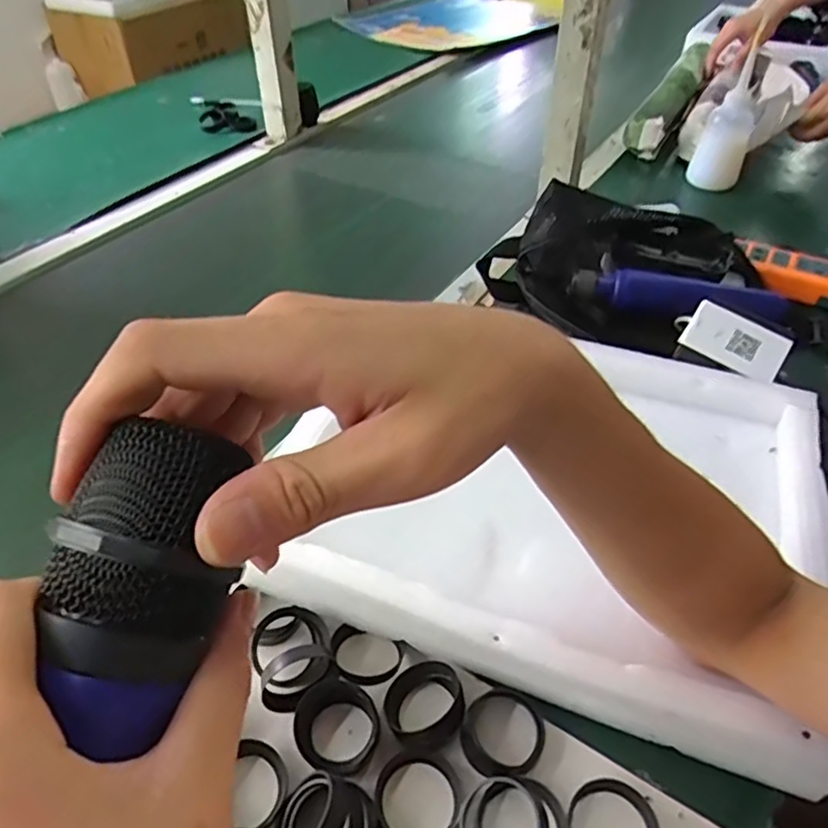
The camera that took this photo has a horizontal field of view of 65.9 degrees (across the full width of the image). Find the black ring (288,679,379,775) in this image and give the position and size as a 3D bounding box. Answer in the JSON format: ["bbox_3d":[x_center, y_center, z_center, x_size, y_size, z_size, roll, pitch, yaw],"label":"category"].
[{"bbox_3d":[-0.042,0.169,0.348,0.043,0.024,0.042,0,44,0],"label":"black ring"}]

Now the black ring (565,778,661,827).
[{"bbox_3d":[0.101,0.207,0.320,0.047,0.007,0.044,0,44,0],"label":"black ring"}]

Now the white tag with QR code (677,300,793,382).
[{"bbox_3d":[0.272,-0.060,0.540,0.080,0.010,0.050,32,80,11],"label":"white tag with QR code"}]

